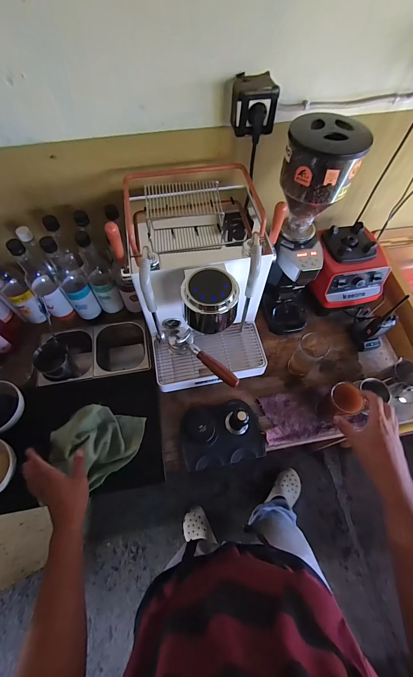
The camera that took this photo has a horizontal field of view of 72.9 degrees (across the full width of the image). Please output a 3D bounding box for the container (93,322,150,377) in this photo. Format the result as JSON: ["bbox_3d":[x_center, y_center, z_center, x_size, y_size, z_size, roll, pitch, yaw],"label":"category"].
[{"bbox_3d":[-0.249,0.049,0.861,0.155,0.135,0.172,-9,63,-6],"label":"container"}]

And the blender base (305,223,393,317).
[{"bbox_3d":[0.398,-0.197,0.816,0.180,0.166,0.192,-13,63,-8],"label":"blender base"}]

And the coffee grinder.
[{"bbox_3d":[0.221,-0.217,0.681,0.145,0.466,0.182,5,62,2],"label":"coffee grinder"}]

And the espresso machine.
[{"bbox_3d":[-0.013,-0.135,0.667,0.323,0.335,0.418,-16,63,-9],"label":"espresso machine"}]

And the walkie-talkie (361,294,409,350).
[{"bbox_3d":[0.471,-0.037,0.726,0.058,0.190,0.049,-9,62,-6],"label":"walkie-talkie"}]

